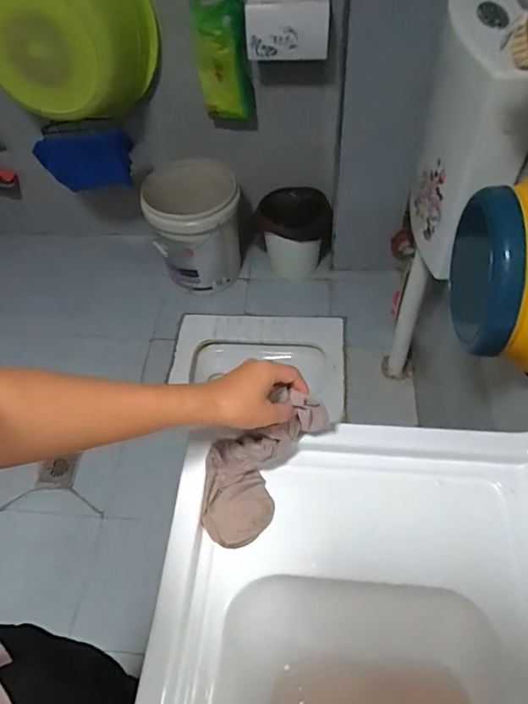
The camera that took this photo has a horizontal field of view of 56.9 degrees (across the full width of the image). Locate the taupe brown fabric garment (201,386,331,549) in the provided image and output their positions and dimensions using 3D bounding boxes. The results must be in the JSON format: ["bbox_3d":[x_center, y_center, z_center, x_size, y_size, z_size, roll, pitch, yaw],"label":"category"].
[{"bbox_3d":[-0.017,0.113,0.530,0.096,0.100,0.164,30,62,23],"label":"taupe brown fabric garment"}]

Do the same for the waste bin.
[{"bbox_3d":[0.104,-0.429,1.764,0.245,0.256,0.213,-16,55,-7],"label":"waste bin"}]

